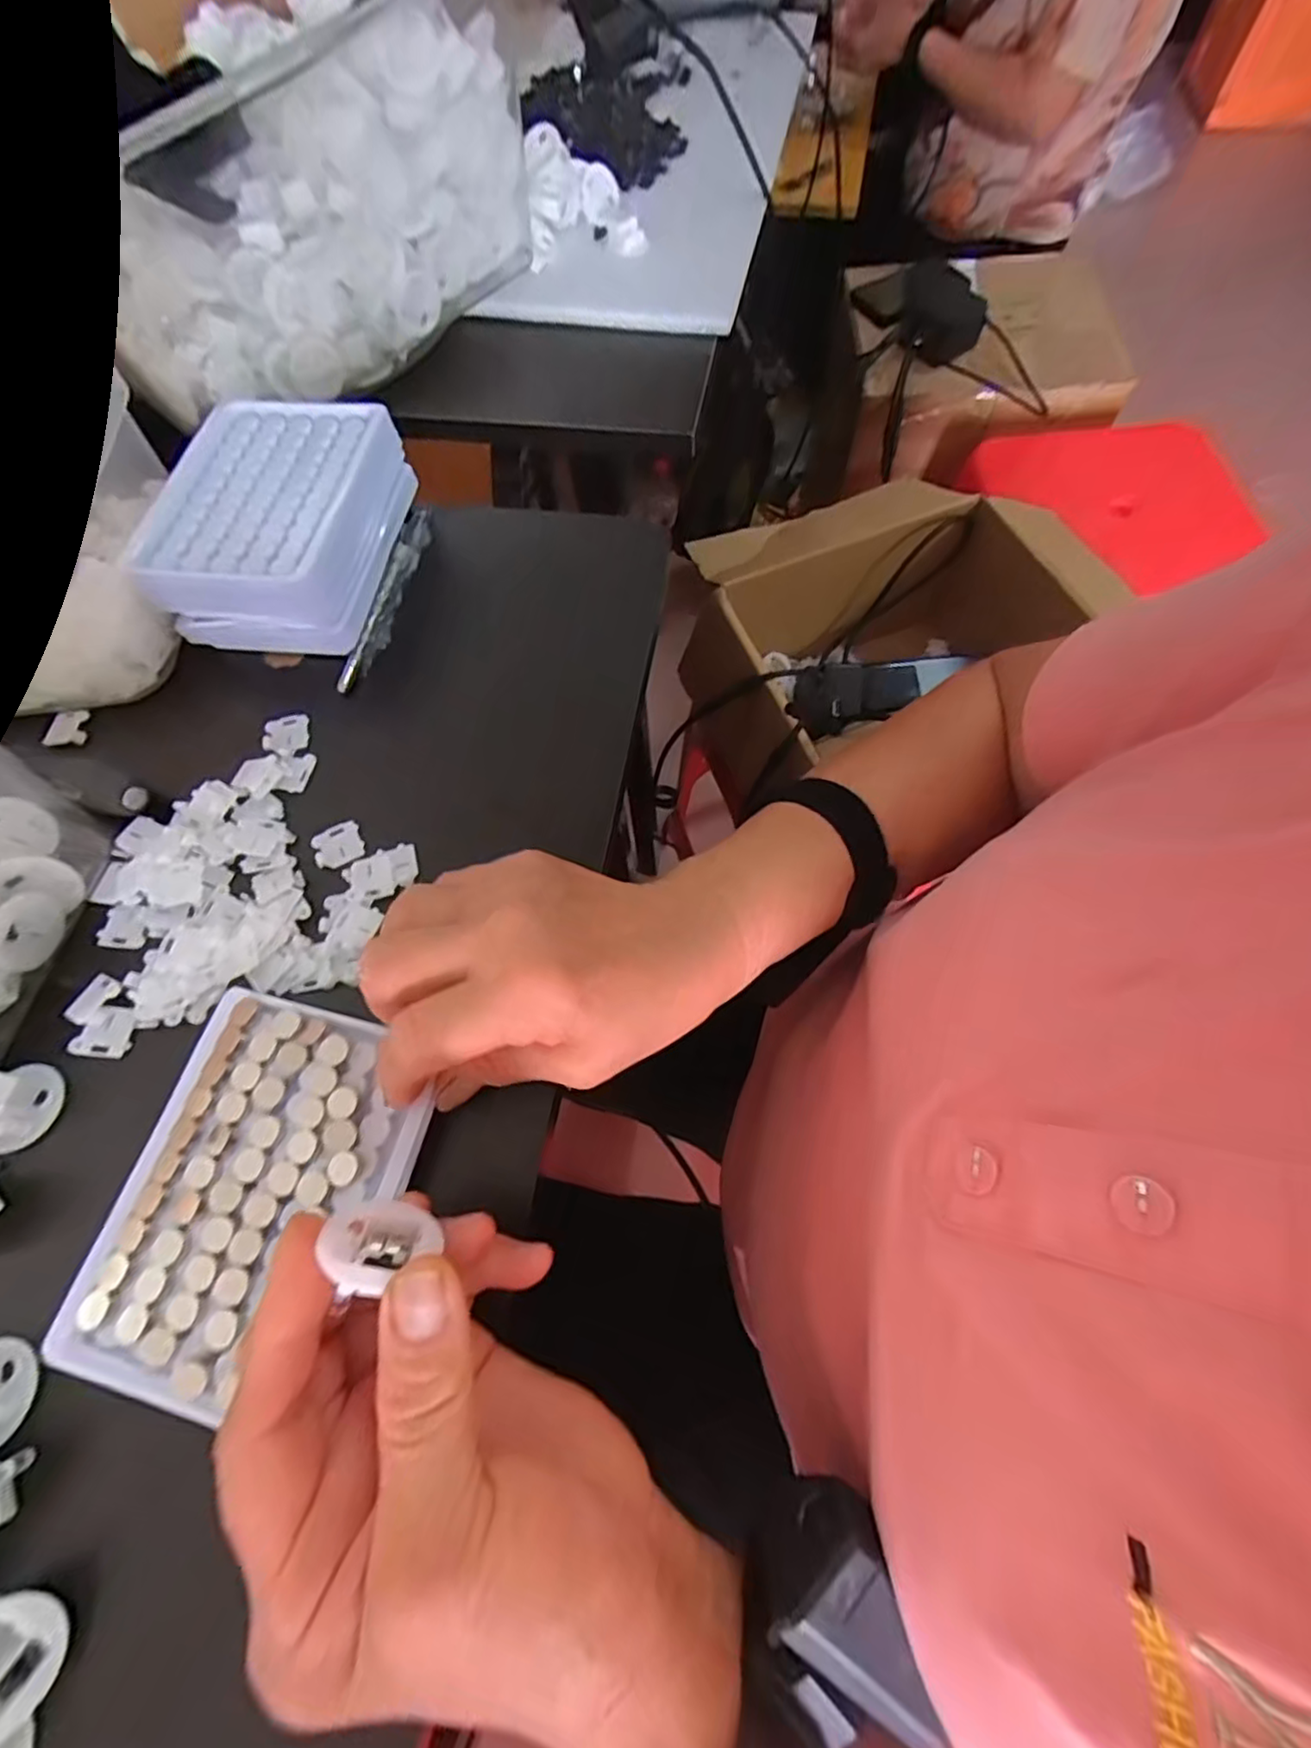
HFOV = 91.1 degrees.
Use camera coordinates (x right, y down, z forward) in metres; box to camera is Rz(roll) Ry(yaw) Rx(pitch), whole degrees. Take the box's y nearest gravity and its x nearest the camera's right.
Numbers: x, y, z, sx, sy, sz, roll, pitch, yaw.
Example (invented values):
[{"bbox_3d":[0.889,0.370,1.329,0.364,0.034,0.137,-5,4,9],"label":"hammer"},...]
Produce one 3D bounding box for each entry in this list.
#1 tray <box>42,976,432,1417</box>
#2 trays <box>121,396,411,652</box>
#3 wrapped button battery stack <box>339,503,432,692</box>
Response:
[{"bbox_3d":[-0.144,0.114,0.232,0.100,0.009,0.129,13,68,8],"label":"tray"},{"bbox_3d":[-0.196,-0.185,0.346,0.108,0.051,0.135,6,67,5],"label":"trays"},{"bbox_3d":[-0.149,-0.158,0.361,0.018,0.013,0.130,8,67,6],"label":"wrapped button battery stack"}]

